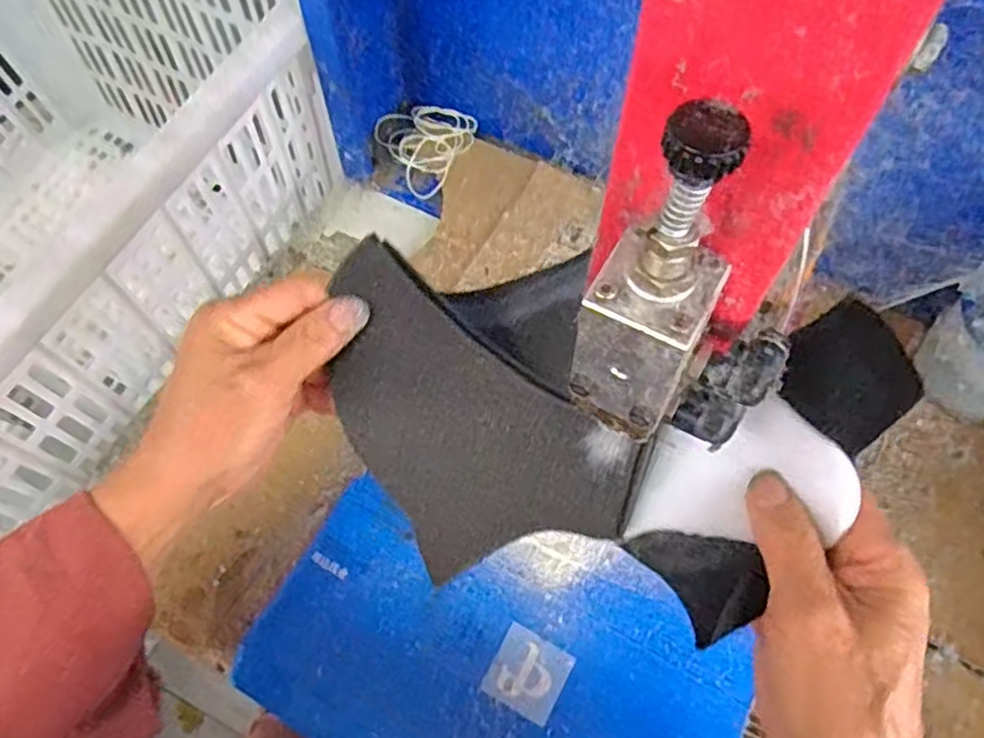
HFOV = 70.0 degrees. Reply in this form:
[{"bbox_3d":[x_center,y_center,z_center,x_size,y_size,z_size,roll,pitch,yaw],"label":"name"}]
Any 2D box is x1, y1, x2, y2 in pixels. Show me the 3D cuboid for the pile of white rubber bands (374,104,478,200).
[{"bbox_3d":[-0.068,-0.216,0.662,0.092,0.017,0.097,31,67,14],"label":"pile of white rubber bands"}]

